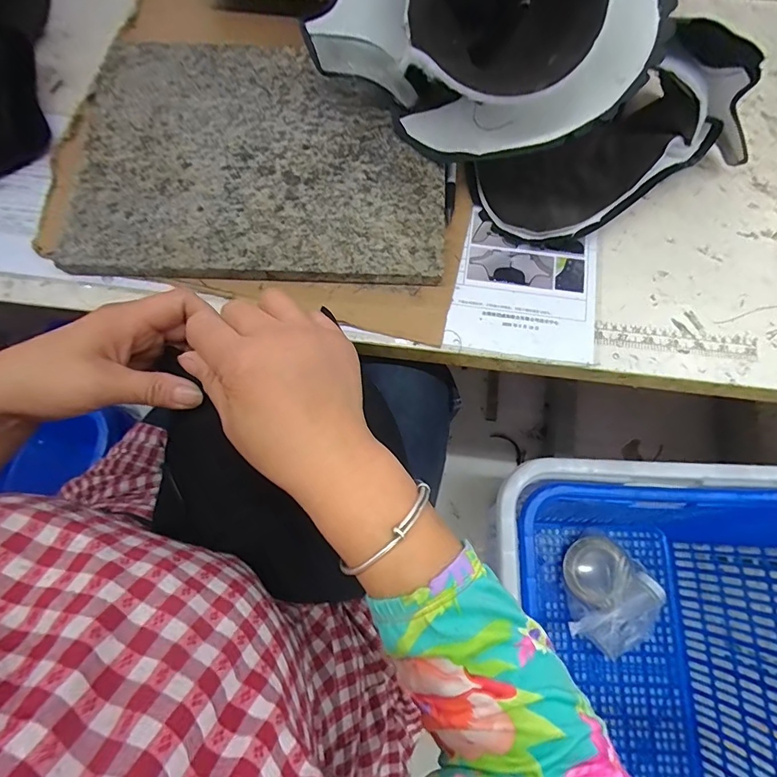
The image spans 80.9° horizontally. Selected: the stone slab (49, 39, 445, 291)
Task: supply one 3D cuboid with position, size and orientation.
[{"bbox_3d":[-0.149,-0.266,0.514,0.404,0.029,0.320,0,73,1],"label":"stone slab"}]

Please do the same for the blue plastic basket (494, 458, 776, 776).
[{"bbox_3d":[0.477,0.566,0.848,0.534,0.430,0.797,-3,73,0],"label":"blue plastic basket"}]

